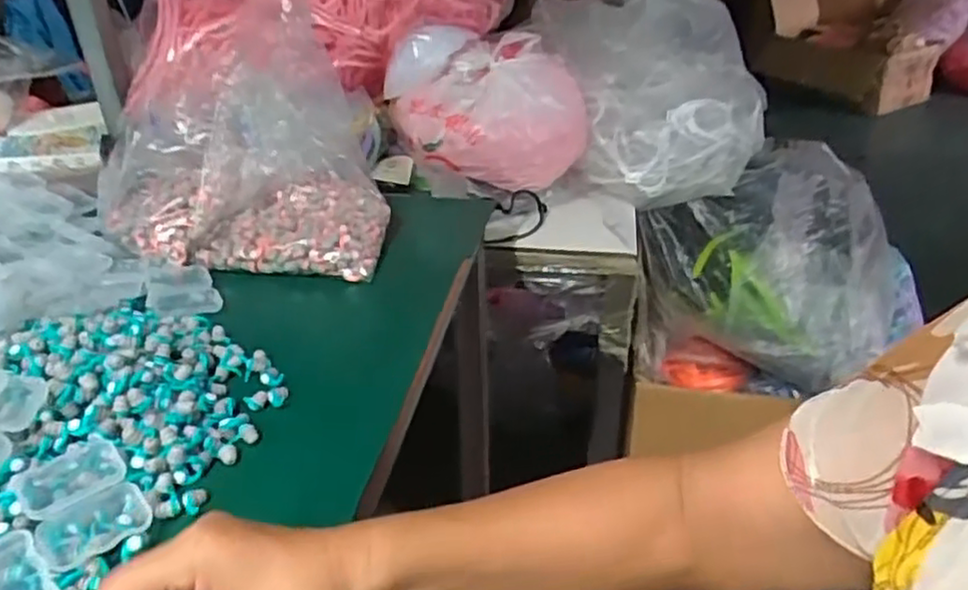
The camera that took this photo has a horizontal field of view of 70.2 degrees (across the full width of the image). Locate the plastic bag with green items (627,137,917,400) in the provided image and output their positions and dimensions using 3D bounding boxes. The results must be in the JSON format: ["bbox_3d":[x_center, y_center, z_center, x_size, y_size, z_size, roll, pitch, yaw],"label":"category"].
[{"bbox_3d":[0.405,-0.021,0.953,0.376,0.290,0.199,5,33,9],"label":"plastic bag with green items"}]

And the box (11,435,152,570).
[{"bbox_3d":[-0.242,0.125,0.416,0.056,0.028,0.080,-26,40,-34],"label":"box"}]

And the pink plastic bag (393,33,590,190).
[{"bbox_3d":[0.017,-0.249,0.927,0.240,0.156,0.169,-24,39,-32],"label":"pink plastic bag"}]

